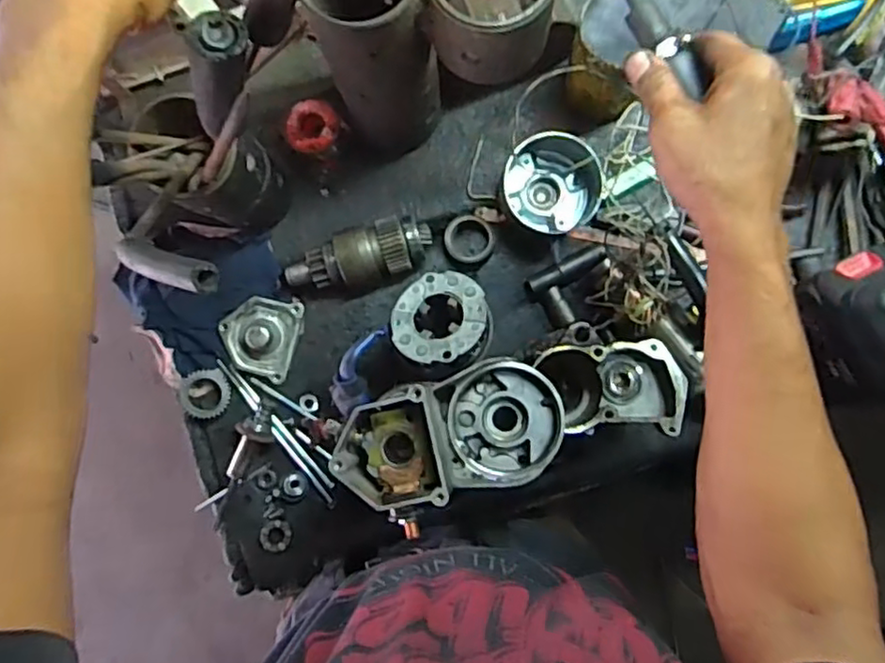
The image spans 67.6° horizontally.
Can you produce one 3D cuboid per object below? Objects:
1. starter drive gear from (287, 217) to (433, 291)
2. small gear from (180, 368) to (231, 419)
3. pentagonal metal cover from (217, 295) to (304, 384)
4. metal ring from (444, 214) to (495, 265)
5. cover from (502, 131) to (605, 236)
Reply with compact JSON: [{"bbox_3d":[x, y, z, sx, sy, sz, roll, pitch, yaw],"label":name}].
[{"bbox_3d":[-0.080,-0.068,0.635,0.146,0.047,0.053,-23,84,1],"label":"starter drive gear"},{"bbox_3d":[-0.231,0.060,0.645,0.043,0.016,0.047,0,85,3],"label":"small gear"},{"bbox_3d":[-0.181,0.003,0.644,0.070,0.033,0.077,15,86,4],"label":"pentagonal metal cover"},{"bbox_3d":[0.026,-0.091,0.651,0.048,0.010,0.047,0,85,3],"label":"metal ring"},{"bbox_3d":[0.102,-0.133,0.617,0.091,0.057,0.080,36,88,5],"label":"cover"}]

